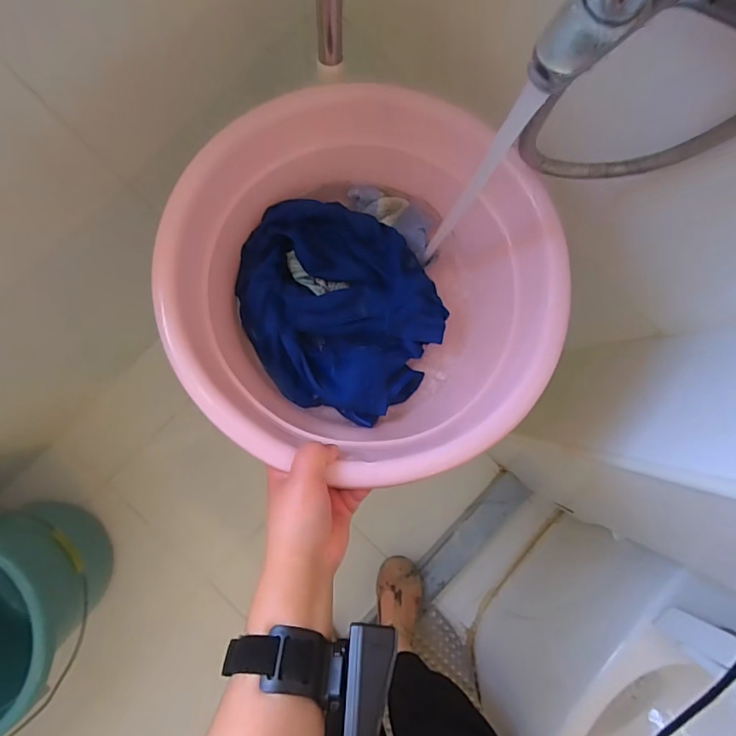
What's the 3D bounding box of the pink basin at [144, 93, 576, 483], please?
[{"bbox_3d":[-0.005,-0.082,0.429,0.327,0.151,0.308,0,93,-5],"label":"pink basin"}]

